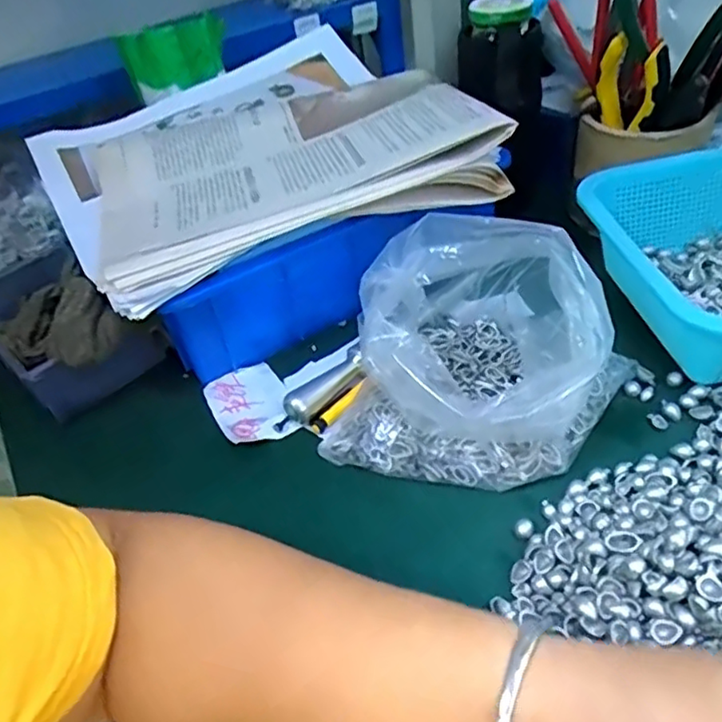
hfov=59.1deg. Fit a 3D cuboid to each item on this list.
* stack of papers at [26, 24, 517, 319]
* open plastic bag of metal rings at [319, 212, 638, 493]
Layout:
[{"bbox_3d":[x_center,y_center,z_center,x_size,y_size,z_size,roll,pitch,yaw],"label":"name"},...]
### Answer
[{"bbox_3d":[-0.090,-0.172,0.511,0.306,0.071,0.329,-23,43,-15],"label":"stack of papers"},{"bbox_3d":[0.071,-0.015,0.385,0.174,0.096,0.146,6,43,18],"label":"open plastic bag of metal rings"}]

